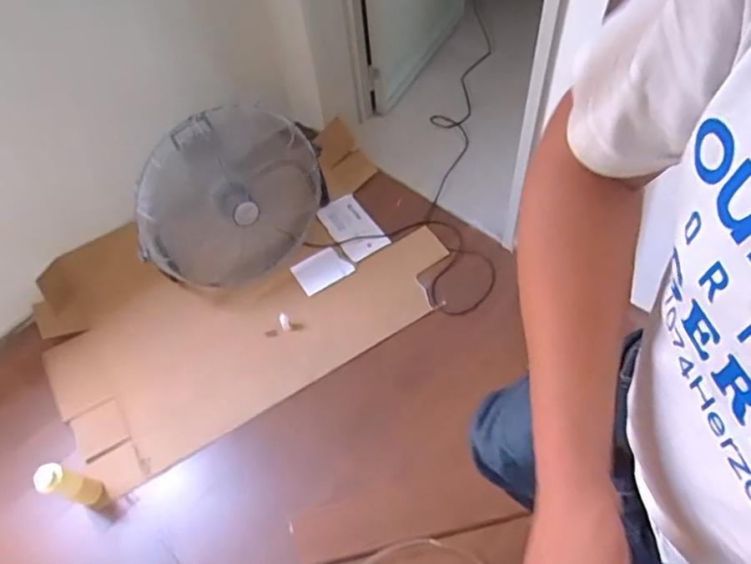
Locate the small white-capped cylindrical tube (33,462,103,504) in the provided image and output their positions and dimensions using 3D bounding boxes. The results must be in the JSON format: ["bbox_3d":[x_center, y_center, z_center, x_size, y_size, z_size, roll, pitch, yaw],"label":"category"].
[{"bbox_3d":[-0.742,0.497,1.372,0.077,0.185,0.066,12,58,11],"label":"small white-capped cylindrical tube"}]

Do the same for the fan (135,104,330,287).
[{"bbox_3d":[-0.404,-0.231,1.607,0.536,0.512,0.165,-35,60,-18],"label":"fan"}]

